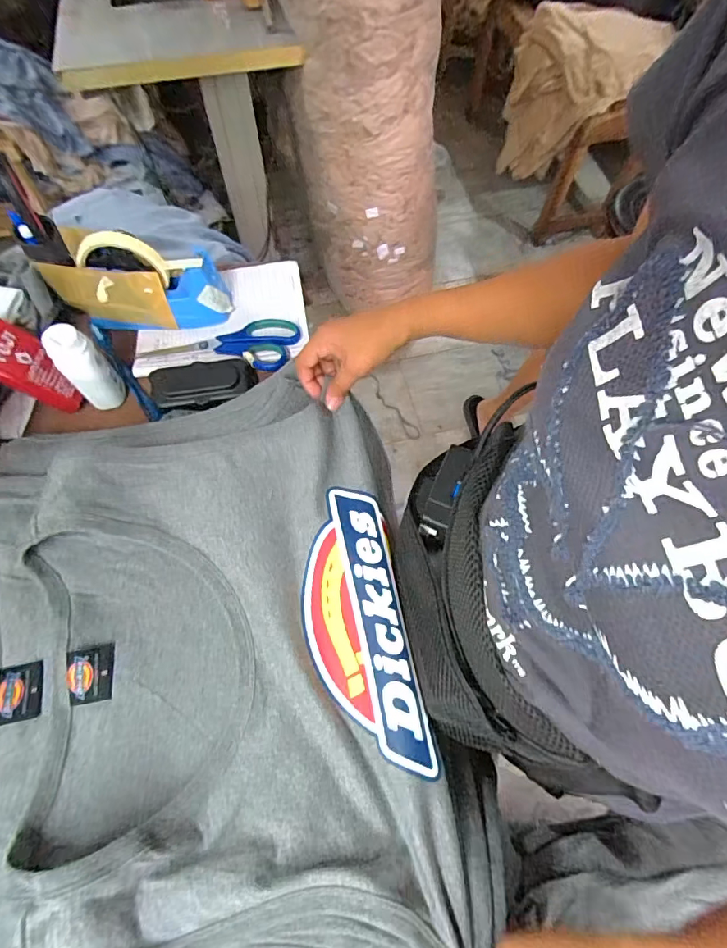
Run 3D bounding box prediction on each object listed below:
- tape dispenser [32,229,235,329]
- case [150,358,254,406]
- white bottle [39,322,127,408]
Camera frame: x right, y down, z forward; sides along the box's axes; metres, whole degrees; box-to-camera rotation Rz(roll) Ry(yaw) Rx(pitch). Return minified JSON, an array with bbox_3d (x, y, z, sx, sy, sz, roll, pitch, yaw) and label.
[{"bbox_3d":[-0.257,-0.221,0.524,0.186,0.101,0.057,-4,66,-3],"label":"tape dispenser"},{"bbox_3d":[-0.181,-0.103,0.520,0.111,0.024,0.049,-9,66,-5],"label":"case"},{"bbox_3d":[-0.287,-0.109,0.476,0.041,0.097,0.033,-38,72,-16],"label":"white bottle"}]

